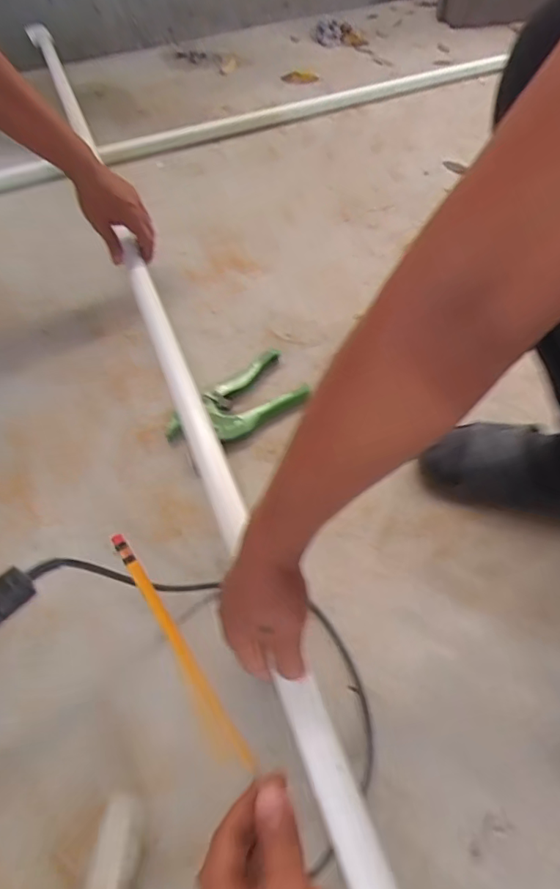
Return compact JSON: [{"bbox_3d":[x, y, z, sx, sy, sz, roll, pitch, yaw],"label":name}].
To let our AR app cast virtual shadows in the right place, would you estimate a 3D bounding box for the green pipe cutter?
[{"bbox_3d":[-0.061,-0.055,0.708,0.191,0.024,0.103,-30,58,-21],"label":"green pipe cutter"}]

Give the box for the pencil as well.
[{"bbox_3d":[-0.059,0.129,0.326,0.009,0.014,0.165,-30,91,-21],"label":"pencil"}]

